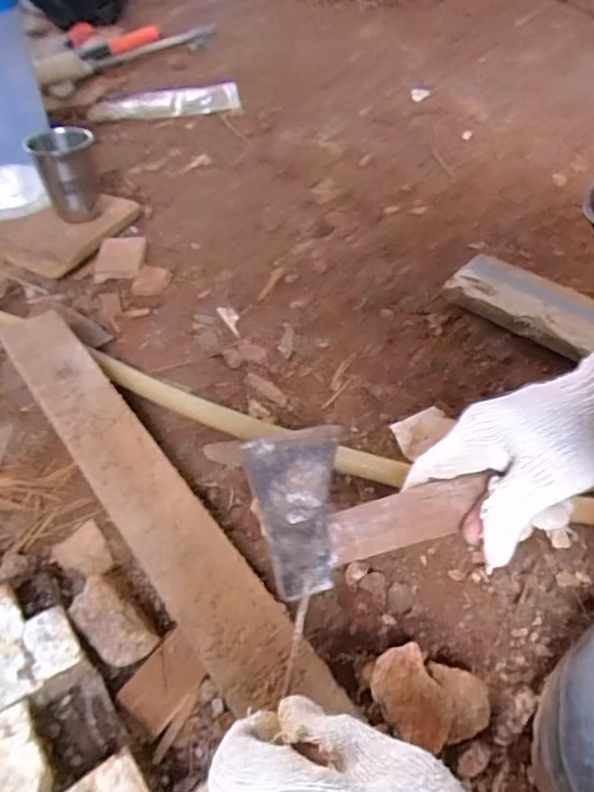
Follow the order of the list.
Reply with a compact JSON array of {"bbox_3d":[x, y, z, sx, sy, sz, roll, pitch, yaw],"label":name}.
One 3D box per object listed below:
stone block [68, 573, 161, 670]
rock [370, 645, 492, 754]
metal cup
[{"bbox_3d":[-0.122,0.151,0.372,0.057,0.034,0.032,33,52,24],"label":"stone block"},{"bbox_3d":[0.080,0.186,0.347,0.069,0.032,0.049,25,49,19],"label":"rock"},{"bbox_3d":[-0.272,-0.264,0.690,0.071,0.102,0.085,-17,52,-10],"label":"metal cup"}]

